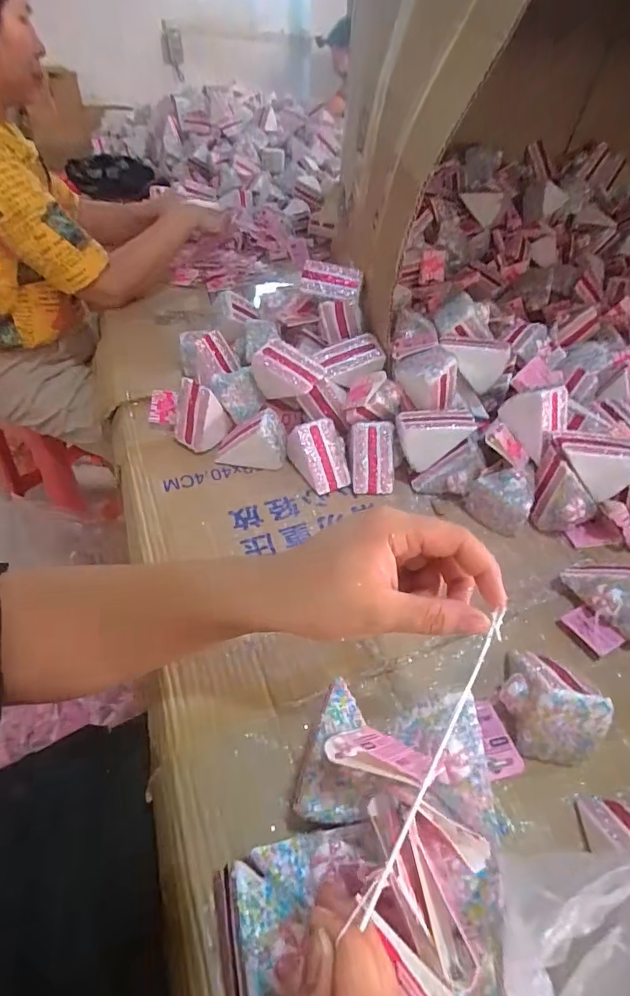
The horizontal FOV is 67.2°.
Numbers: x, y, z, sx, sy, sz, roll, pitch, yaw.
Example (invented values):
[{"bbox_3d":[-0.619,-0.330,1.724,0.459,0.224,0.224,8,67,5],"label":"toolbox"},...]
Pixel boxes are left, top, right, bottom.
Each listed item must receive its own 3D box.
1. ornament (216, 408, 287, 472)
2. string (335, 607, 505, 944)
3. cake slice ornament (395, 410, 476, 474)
[{"bbox_3d":[-0.083,-0.078,0.613,0.090,0.063,0.053,3,44,0],"label":"ornament"},{"bbox_3d":[0.067,0.124,0.243,0.007,0.005,0.157,26,60,22],"label":"string"},{"bbox_3d":[0.144,-0.075,0.586,0.088,0.061,0.059,-2,44,-5],"label":"cake slice ornament"}]

